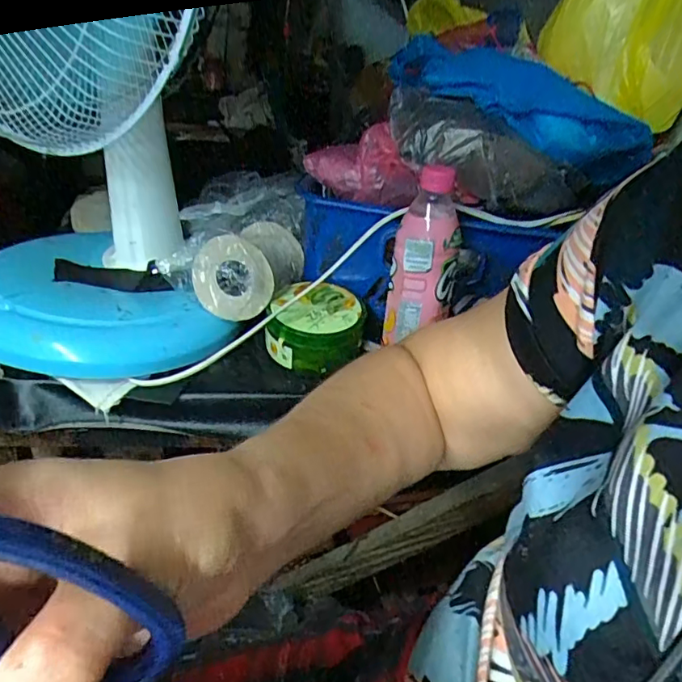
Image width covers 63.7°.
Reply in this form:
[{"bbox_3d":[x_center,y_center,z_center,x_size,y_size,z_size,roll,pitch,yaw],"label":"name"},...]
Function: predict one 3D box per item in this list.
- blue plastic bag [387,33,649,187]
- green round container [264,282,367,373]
[{"bbox_3d":[0.170,-0.250,0.579,0.285,0.094,0.093,28,35,31],"label":"blue plastic bag"},{"bbox_3d":[-0.027,-0.013,0.591,0.100,0.070,0.091,6,30,-3],"label":"green round container"}]

